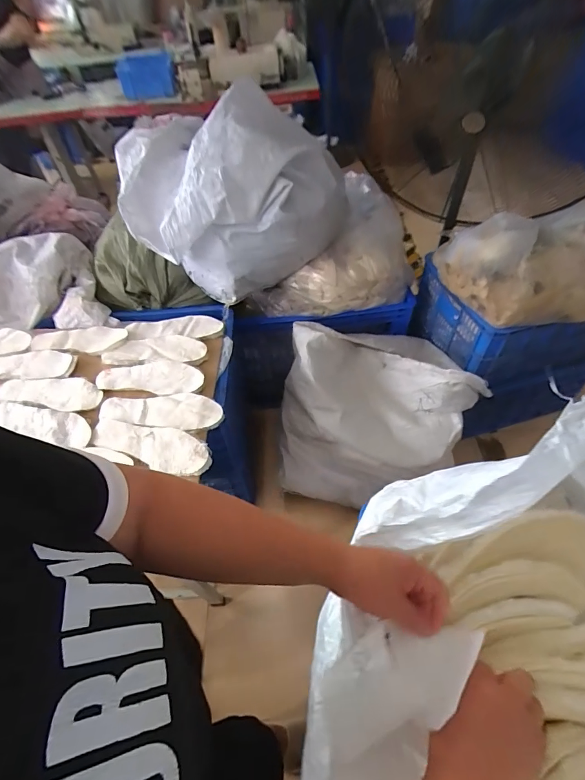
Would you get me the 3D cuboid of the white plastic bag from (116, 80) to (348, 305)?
[{"bbox_3d":[-0.176,-0.499,1.041,0.453,0.361,0.451,34,61,27],"label":"white plastic bag"}]

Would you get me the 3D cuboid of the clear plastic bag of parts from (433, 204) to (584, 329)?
[{"bbox_3d":[0.704,-0.360,1.037,0.493,0.241,0.344,-11,51,-4],"label":"clear plastic bag of parts"}]

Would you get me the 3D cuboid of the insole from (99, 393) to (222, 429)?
[{"bbox_3d":[-0.304,0.048,0.881,0.276,0.017,0.088,1,52,6],"label":"insole"}]

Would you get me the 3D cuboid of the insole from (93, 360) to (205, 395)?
[{"bbox_3d":[-0.347,-0.033,0.939,0.252,0.020,0.093,2,52,6],"label":"insole"}]

